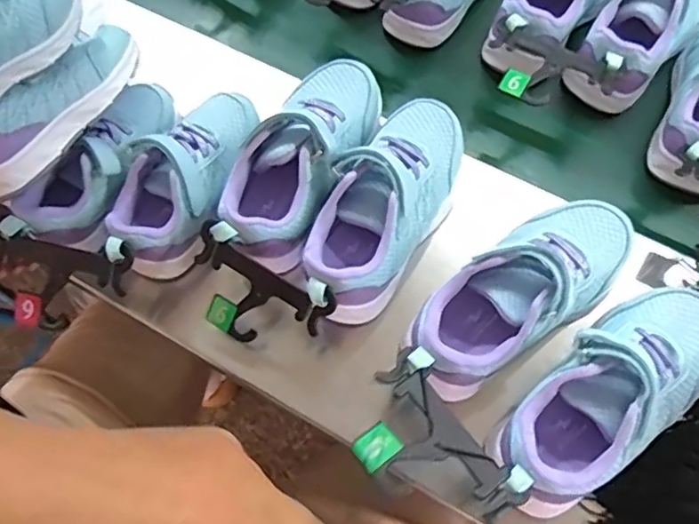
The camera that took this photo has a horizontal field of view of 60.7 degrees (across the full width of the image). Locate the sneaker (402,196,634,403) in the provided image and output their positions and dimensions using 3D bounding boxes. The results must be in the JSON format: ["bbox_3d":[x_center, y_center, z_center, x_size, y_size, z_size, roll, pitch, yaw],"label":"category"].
[{"bbox_3d":[0.114,0.017,0.389,0.172,0.074,0.067,-36,73,-16],"label":"sneaker"}]

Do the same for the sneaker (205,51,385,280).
[{"bbox_3d":[-0.034,-0.080,0.435,0.069,0.077,0.177,24,67,8],"label":"sneaker"}]

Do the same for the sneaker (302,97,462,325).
[{"bbox_3d":[0.026,-0.043,0.427,0.077,0.071,0.185,26,68,8],"label":"sneaker"}]

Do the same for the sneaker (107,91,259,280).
[{"bbox_3d":[-0.120,-0.064,0.444,0.073,0.065,0.156,14,66,3],"label":"sneaker"}]

